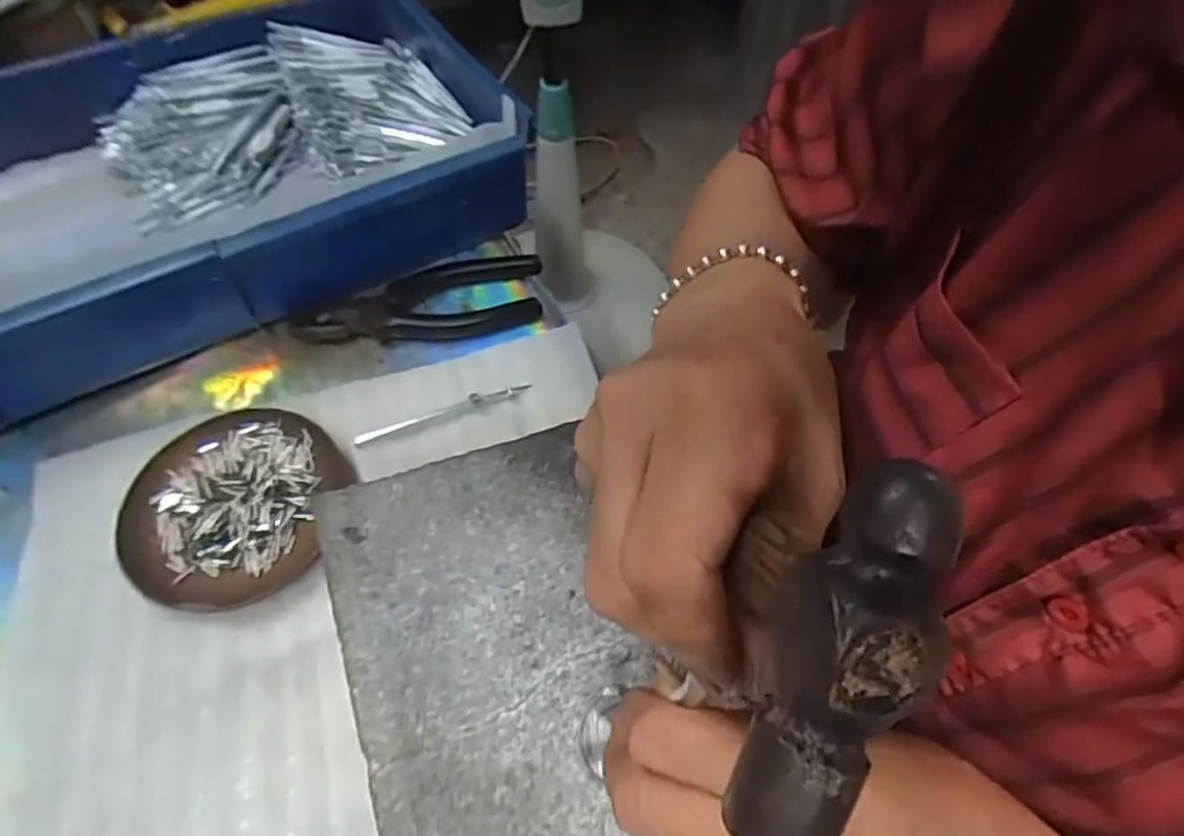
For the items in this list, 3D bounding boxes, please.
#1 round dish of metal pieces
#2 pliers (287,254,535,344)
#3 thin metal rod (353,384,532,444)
[{"bbox_3d":[-0.198,0.048,0.382,0.108,0.013,0.114,0,57,0],"label":"round dish of metal pieces"},{"bbox_3d":[-0.113,-0.079,0.463,0.156,0.011,0.063,-5,57,-4],"label":"pliers"},{"bbox_3d":[-0.089,-0.005,0.420,0.107,0.006,0.008,-20,59,-12],"label":"thin metal rod"}]

